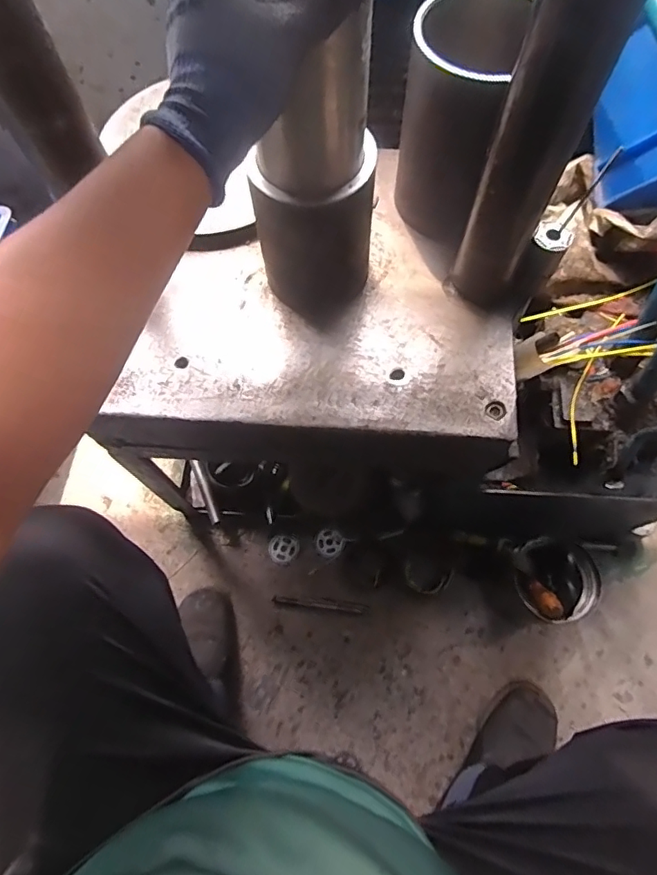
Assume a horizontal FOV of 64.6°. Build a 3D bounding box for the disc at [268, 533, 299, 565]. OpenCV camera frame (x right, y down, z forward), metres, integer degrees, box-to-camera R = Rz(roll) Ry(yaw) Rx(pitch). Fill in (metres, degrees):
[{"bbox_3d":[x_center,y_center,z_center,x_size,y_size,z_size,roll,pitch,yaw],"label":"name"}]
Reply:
[{"bbox_3d":[-0.079,0.194,0.905,0.051,0.012,0.049,0,68,1],"label":"disc"}]

